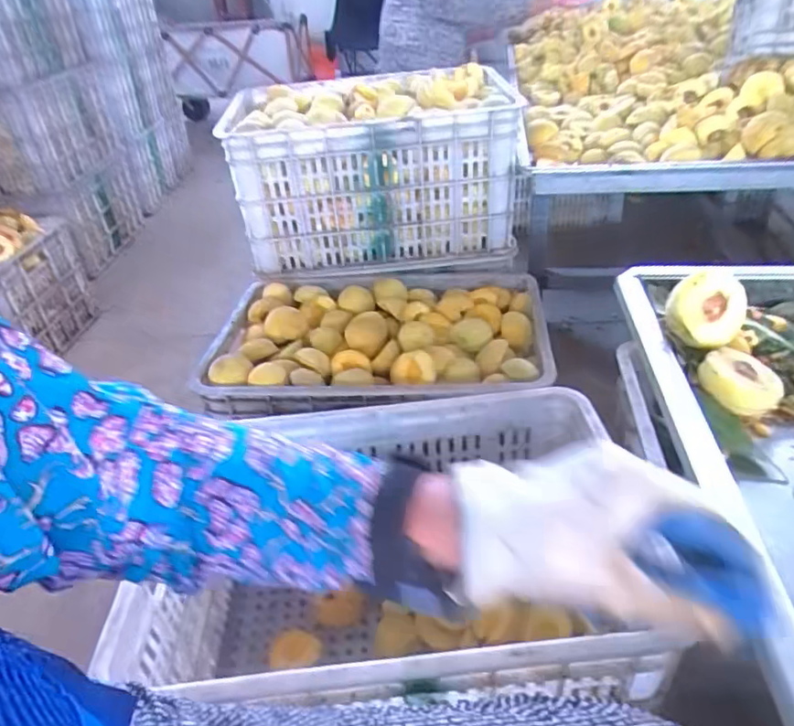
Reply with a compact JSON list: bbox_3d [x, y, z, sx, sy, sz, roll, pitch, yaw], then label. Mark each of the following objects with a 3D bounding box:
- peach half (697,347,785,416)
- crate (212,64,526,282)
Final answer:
[{"bbox_3d":[0.296,0.016,0.504,0.064,0.033,0.059,28,48,19],"label":"peach half"},{"bbox_3d":[-0.035,-0.374,1.153,0.497,0.292,0.313,-2,34,5],"label":"crate"}]

